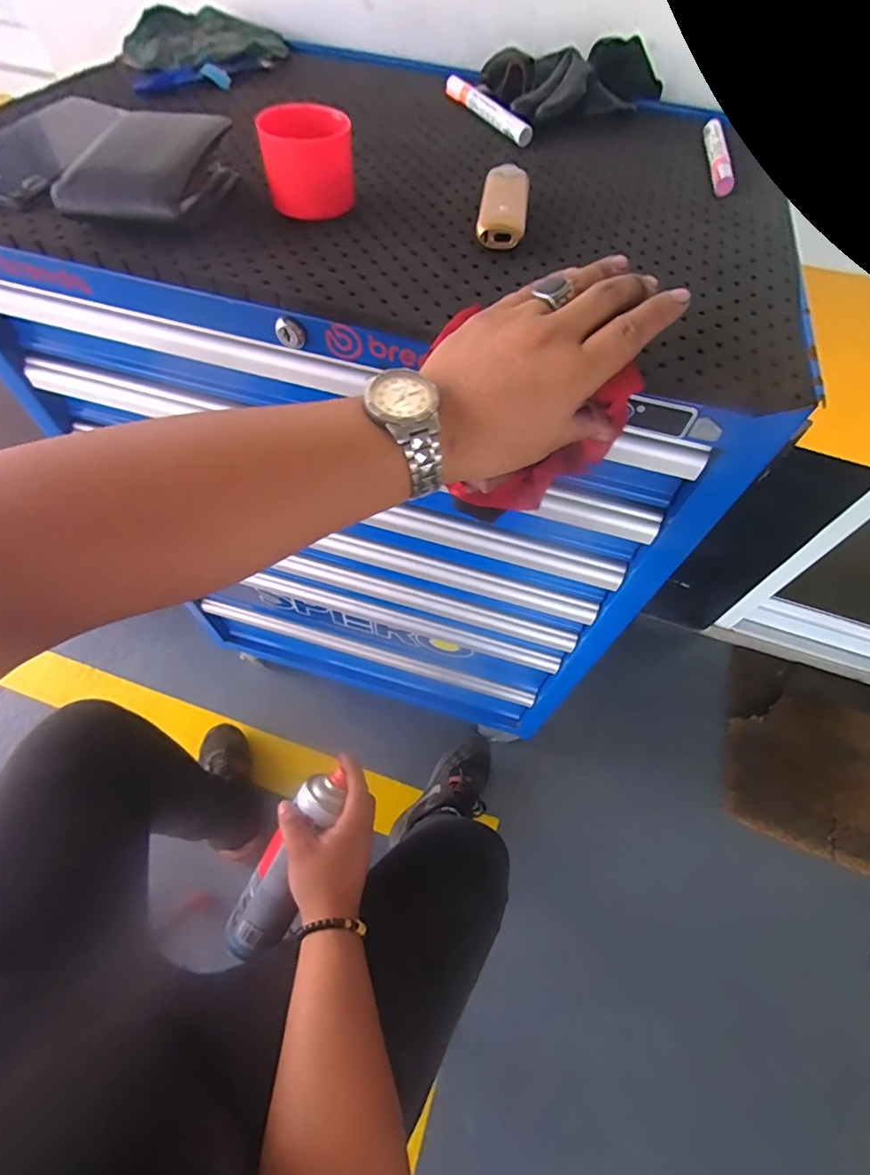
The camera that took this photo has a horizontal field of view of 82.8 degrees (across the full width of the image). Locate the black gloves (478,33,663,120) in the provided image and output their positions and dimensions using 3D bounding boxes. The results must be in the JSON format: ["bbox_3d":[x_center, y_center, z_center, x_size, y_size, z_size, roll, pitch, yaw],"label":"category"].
[{"bbox_3d":[0.136,-0.490,0.476,0.187,0.042,0.126,6,59,1],"label":"black gloves"}]

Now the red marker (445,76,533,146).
[{"bbox_3d":[0.049,-0.465,0.478,0.017,0.014,0.137,-26,64,-17],"label":"red marker"}]

